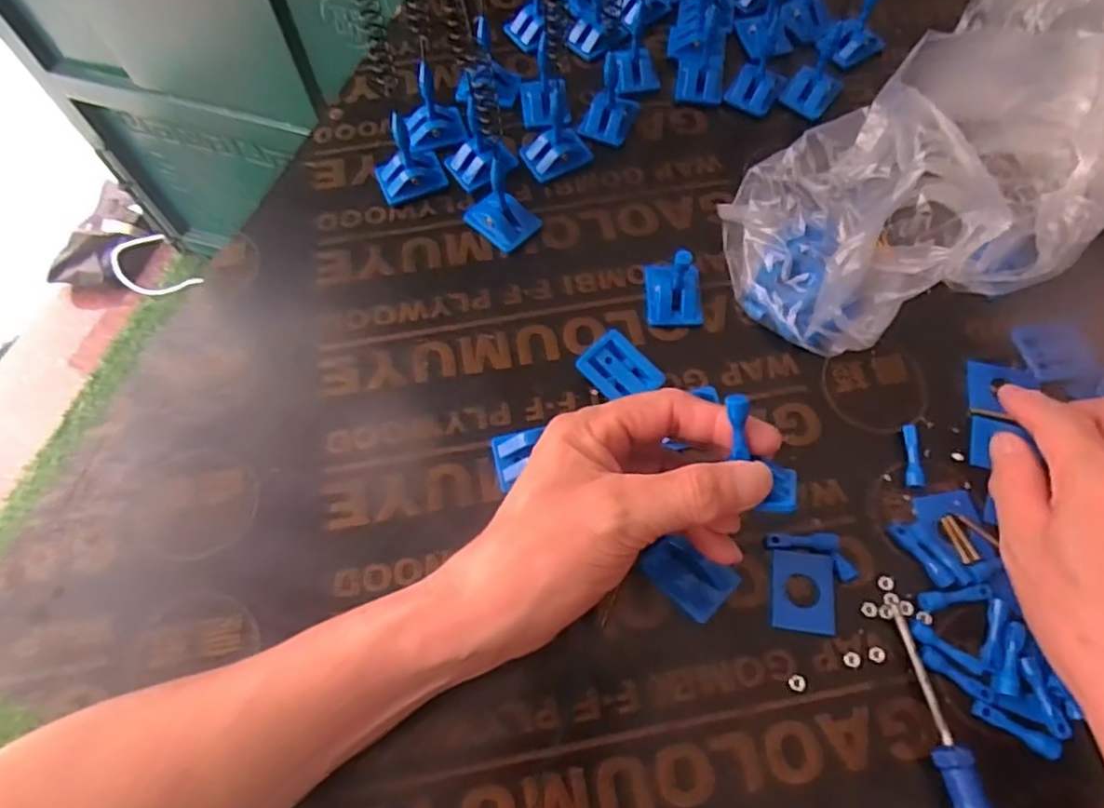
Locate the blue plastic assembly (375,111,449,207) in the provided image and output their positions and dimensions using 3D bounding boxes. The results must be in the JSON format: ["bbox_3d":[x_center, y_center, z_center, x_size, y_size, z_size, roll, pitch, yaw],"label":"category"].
[{"bbox_3d":[-0.099,-0.168,0.441,0.045,0.052,0.032,-23,68,-8],"label":"blue plastic assembly"}]

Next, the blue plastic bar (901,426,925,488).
[{"bbox_3d":[0.206,0.030,0.375,0.009,0.008,0.038,4,67,4],"label":"blue plastic bar"}]

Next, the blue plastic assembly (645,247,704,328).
[{"bbox_3d":[0.078,-0.078,0.406,0.035,0.043,0.046,0,66,2],"label":"blue plastic assembly"}]

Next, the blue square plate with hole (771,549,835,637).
[{"bbox_3d":[0.134,0.099,0.349,0.032,0.004,0.041,6,67,5],"label":"blue square plate with hole"}]

